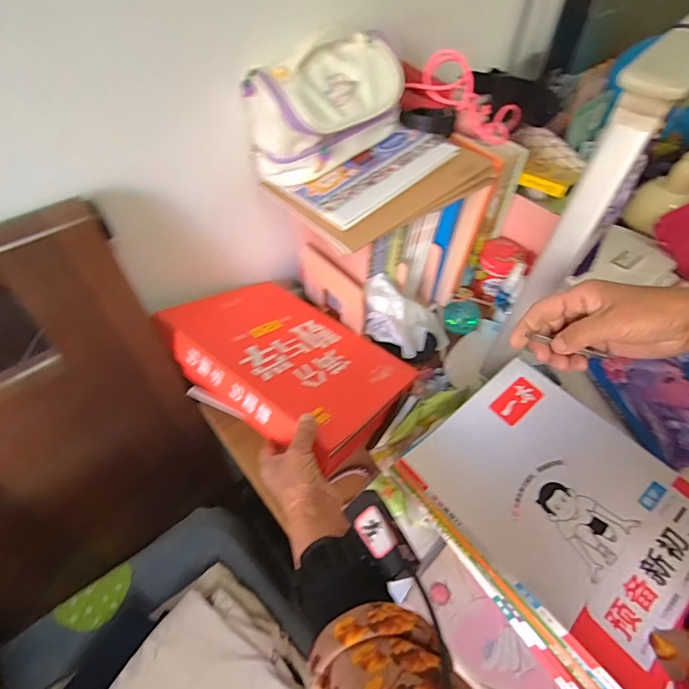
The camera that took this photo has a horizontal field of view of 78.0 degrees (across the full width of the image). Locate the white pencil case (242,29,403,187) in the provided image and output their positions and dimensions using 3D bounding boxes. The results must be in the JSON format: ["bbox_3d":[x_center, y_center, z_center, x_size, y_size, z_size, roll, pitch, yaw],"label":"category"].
[{"bbox_3d":[-0.016,-0.289,0.521,0.203,0.121,0.096,-30,58,-24],"label":"white pencil case"}]

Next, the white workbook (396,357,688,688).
[{"bbox_3d":[0.227,0.154,0.430,0.215,0.017,0.275,-33,59,-26],"label":"white workbook"}]

